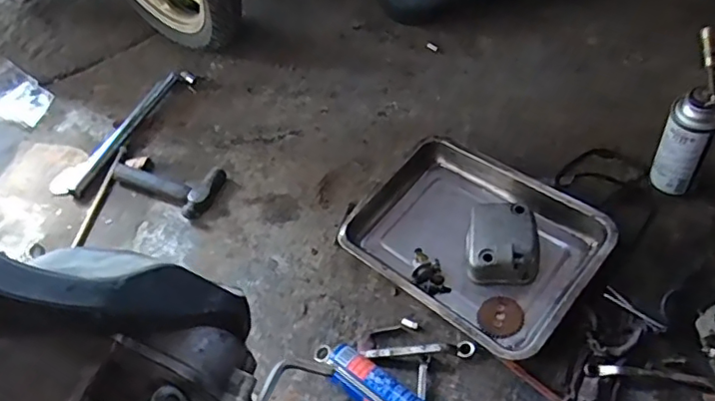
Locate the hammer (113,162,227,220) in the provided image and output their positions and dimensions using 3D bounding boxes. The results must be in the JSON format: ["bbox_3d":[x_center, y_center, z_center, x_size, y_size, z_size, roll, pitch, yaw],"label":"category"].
[{"bbox_3d":[-0.349,-0.040,1.010,0.202,0.031,0.093,19,56,17],"label":"hammer"}]

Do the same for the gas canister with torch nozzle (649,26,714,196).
[{"bbox_3d":[0.459,-0.102,0.772,0.081,0.229,0.067,28,59,22],"label":"gas canister with torch nozzle"}]

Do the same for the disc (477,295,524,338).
[{"bbox_3d":[0.202,0.163,0.787,0.061,0.006,0.064,-11,49,13],"label":"disc"}]

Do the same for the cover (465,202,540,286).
[{"bbox_3d":[0.214,0.060,0.825,0.102,0.057,0.114,2,53,5],"label":"cover"}]

